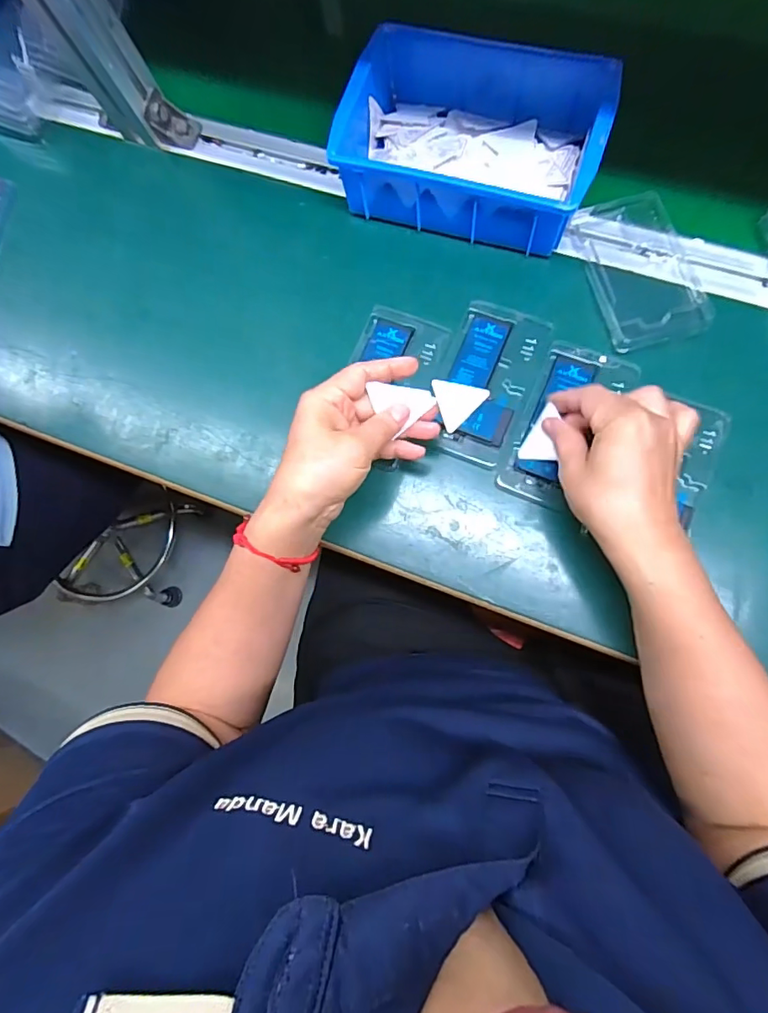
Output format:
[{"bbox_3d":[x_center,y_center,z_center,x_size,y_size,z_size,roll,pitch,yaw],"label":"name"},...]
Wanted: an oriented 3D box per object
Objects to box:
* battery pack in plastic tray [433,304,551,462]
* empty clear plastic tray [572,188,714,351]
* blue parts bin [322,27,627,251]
[{"bbox_3d":[0.083,-0.103,0.415,0.074,0.008,0.126,22,85,9],"label":"battery pack in plastic tray"},{"bbox_3d":[0.207,-0.197,0.410,0.079,0.012,0.135,-14,81,4],"label":"empty clear plastic tray"},{"bbox_3d":[0.074,-0.302,0.413,0.199,0.065,0.142,19,85,9],"label":"blue parts bin"}]

